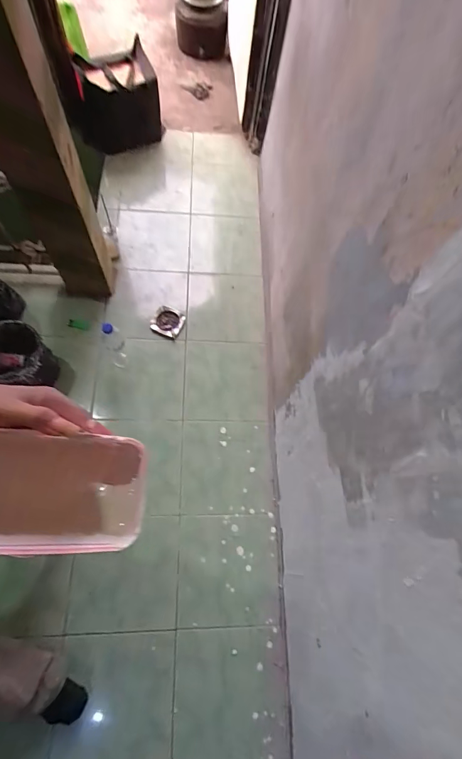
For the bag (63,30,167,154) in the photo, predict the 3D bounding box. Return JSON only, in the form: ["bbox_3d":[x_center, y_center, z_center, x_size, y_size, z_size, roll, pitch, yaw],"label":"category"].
[{"bbox_3d":[-0.474,-1.138,1.519,0.359,0.314,0.203,-16,71,-12],"label":"bag"}]

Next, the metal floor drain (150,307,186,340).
[{"bbox_3d":[-0.234,-0.212,1.346,0.111,0.023,0.110,28,69,5],"label":"metal floor drain"}]

